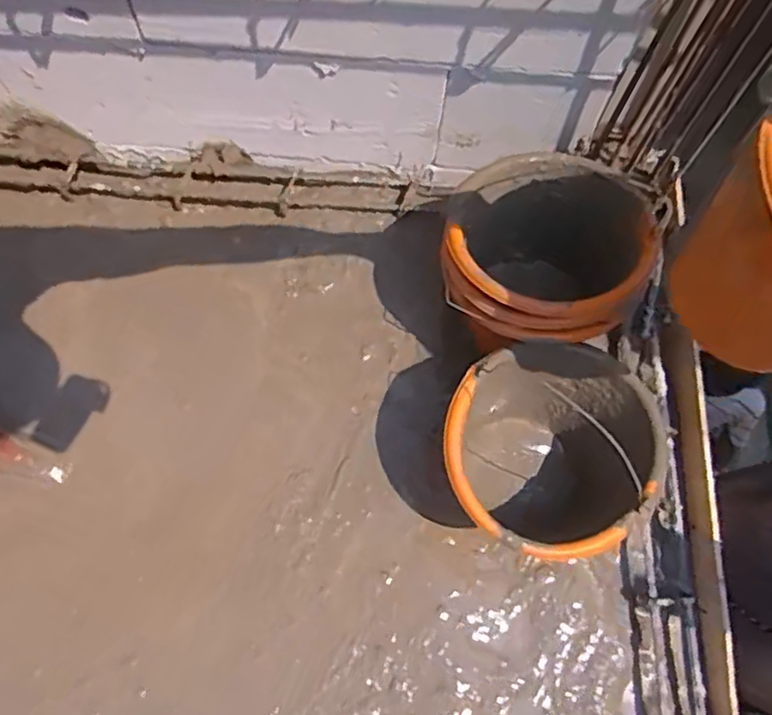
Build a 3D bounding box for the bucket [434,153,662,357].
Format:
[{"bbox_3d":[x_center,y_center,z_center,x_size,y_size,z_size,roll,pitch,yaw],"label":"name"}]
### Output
[{"bbox_3d":[0.196,-0.123,0.844,0.235,0.213,0.259,14,70,3],"label":"bucket"}]

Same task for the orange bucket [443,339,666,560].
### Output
[{"bbox_3d":[0.186,0.120,0.799,0.230,0.175,0.251,1,68,-2],"label":"orange bucket"}]

